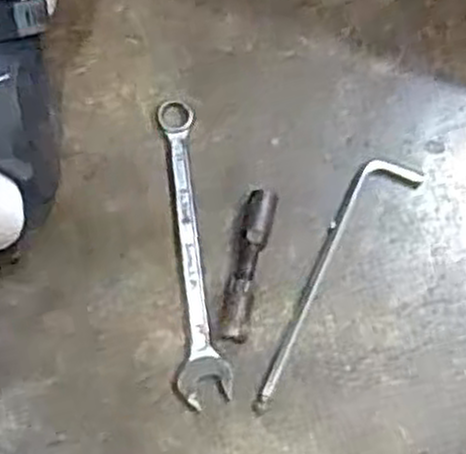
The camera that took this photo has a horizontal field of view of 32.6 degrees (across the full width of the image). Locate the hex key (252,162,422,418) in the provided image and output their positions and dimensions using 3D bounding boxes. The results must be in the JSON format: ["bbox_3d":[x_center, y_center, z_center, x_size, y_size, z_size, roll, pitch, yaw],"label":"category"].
[{"bbox_3d":[0.063,0.034,0.524,0.038,0.004,0.196,30,71,9],"label":"hex key"}]

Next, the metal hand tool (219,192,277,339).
[{"bbox_3d":[0.010,0.025,0.524,0.019,0.017,0.102,13,69,3],"label":"metal hand tool"}]

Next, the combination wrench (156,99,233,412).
[{"bbox_3d":[-0.031,0.011,0.534,0.032,0.007,0.212,-7,70,-5],"label":"combination wrench"}]

